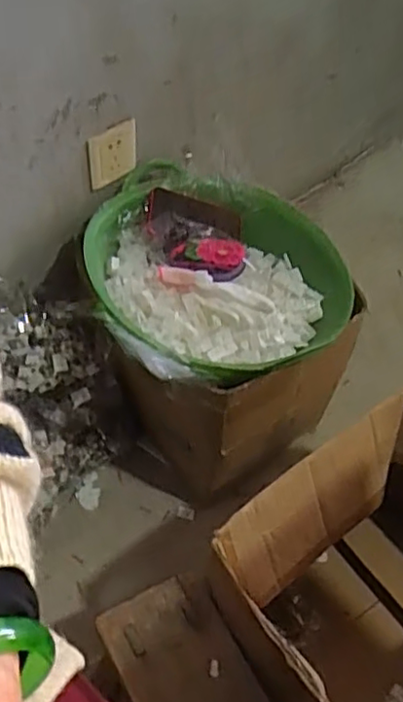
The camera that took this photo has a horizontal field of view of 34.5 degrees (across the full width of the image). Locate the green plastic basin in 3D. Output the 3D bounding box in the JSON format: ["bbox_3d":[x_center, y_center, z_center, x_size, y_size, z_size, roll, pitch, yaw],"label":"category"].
[{"bbox_3d":[0.019,-0.121,0.961,0.361,0.116,0.362,3,54,-4],"label":"green plastic basin"}]

